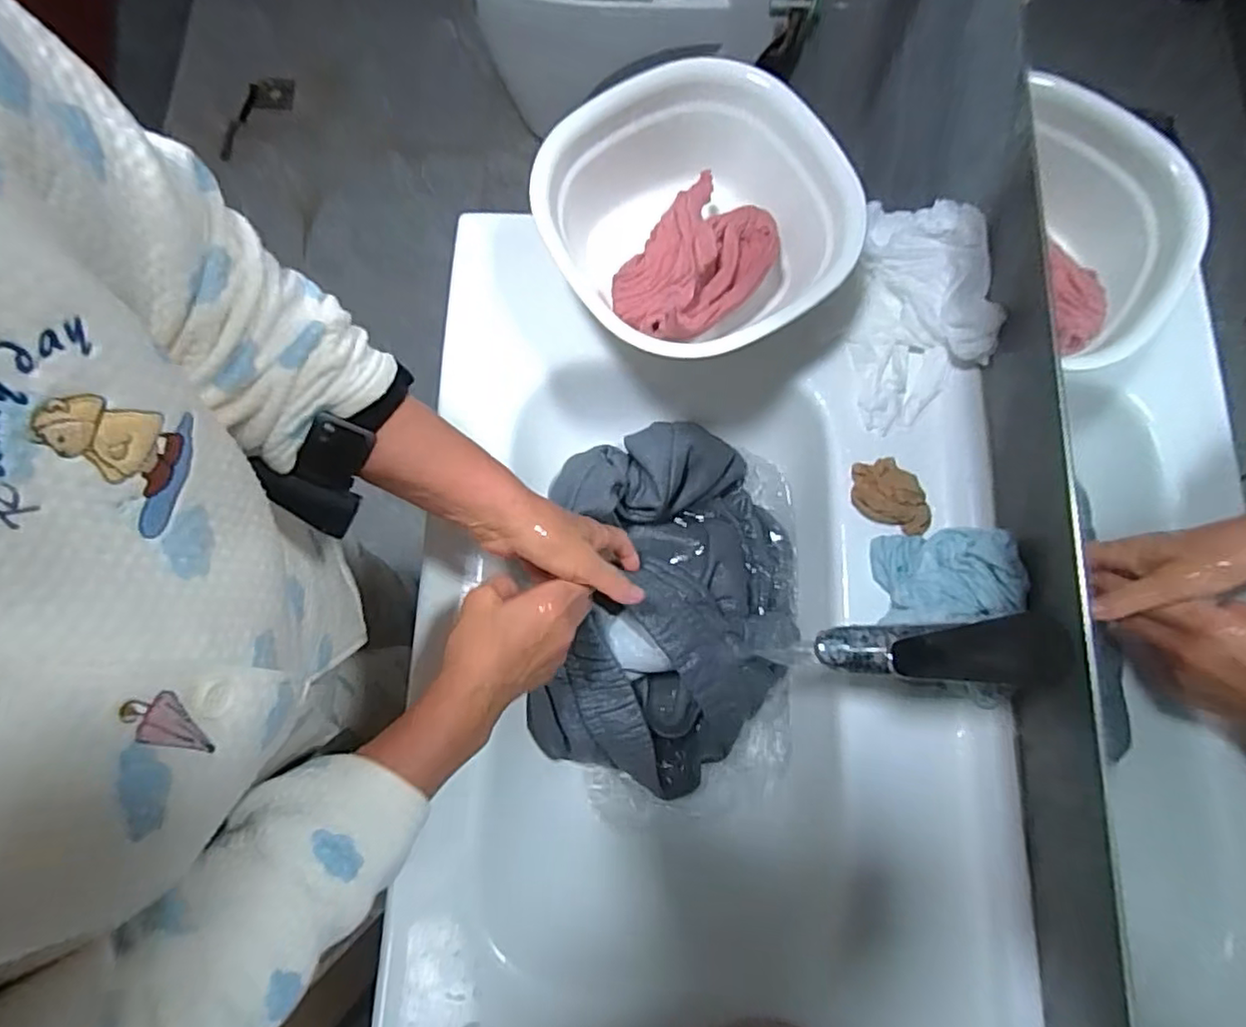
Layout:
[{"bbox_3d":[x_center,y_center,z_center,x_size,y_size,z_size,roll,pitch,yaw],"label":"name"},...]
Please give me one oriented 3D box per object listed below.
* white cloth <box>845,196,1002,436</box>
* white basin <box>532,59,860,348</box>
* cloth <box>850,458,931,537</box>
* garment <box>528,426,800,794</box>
[{"bbox_3d":[0.266,-0.177,0.570,0.113,0.035,0.210,7,86,31],"label":"white cloth"},{"bbox_3d":[0.067,-0.241,0.557,0.219,0.121,0.232,0,77,0],"label":"white basin"},{"bbox_3d":[0.225,-0.013,0.537,0.076,0.031,0.042,41,81,8],"label":"cloth"},{"bbox_3d":[0.044,0.077,0.580,0.224,0.075,0.318,5,78,1],"label":"garment"}]

